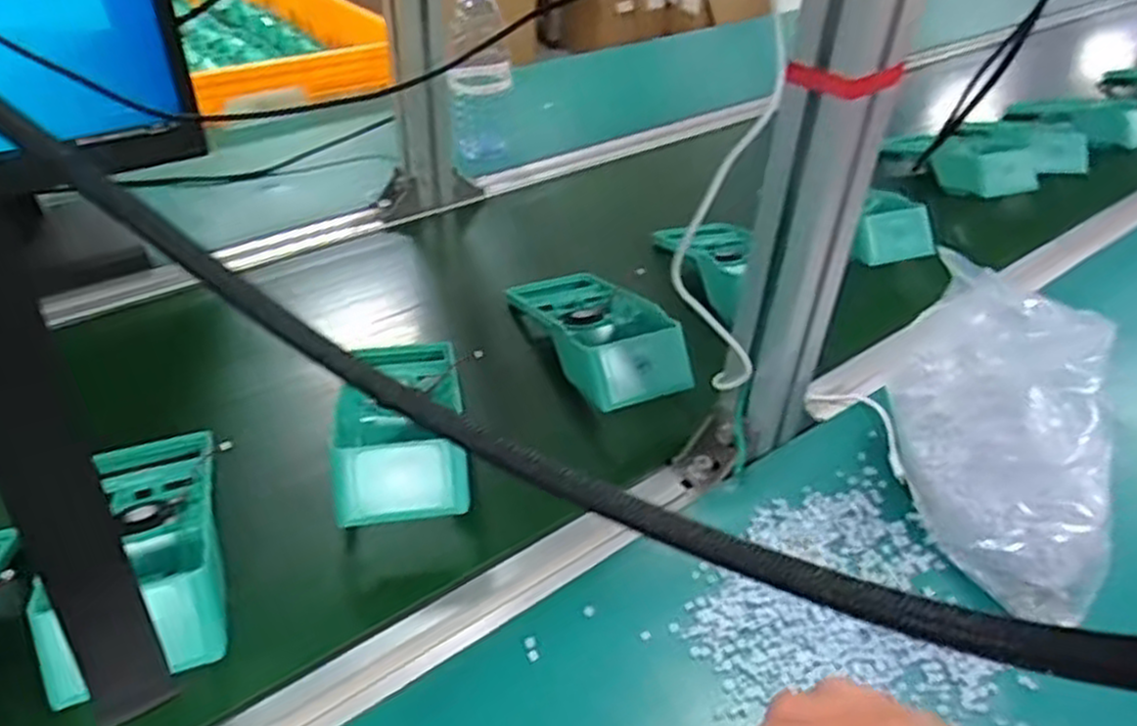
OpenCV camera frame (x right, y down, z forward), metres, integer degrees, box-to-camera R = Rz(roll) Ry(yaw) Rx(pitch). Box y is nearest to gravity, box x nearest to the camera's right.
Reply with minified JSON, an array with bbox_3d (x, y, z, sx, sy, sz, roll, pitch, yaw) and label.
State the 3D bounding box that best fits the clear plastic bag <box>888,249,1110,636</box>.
[{"bbox_3d":[0.261,0.036,0.469,0.081,0.136,0.175,2,39,0],"label":"clear plastic bag"}]

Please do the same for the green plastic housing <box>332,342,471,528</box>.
[{"bbox_3d":[-0.112,0.030,0.529,0.081,0.049,0.182,-5,39,-8],"label":"green plastic housing"}]

